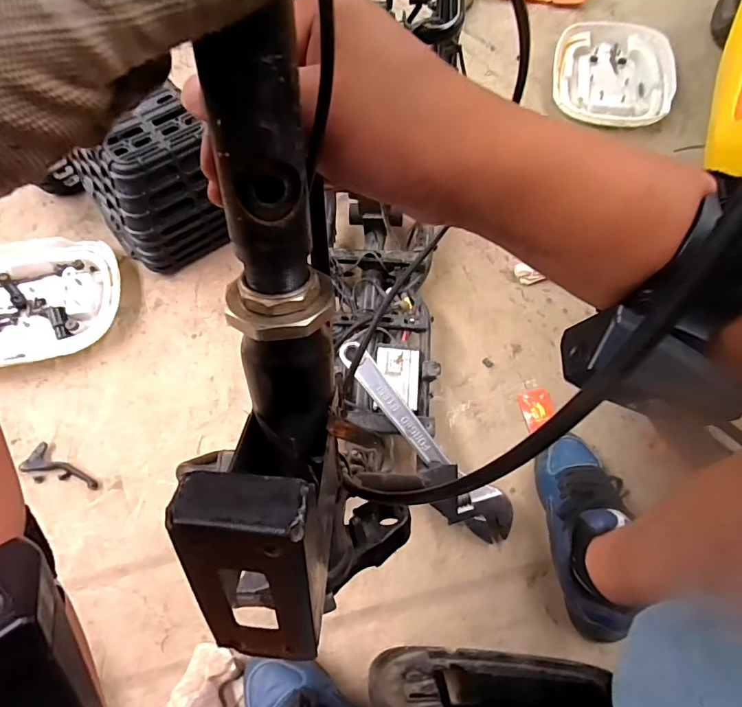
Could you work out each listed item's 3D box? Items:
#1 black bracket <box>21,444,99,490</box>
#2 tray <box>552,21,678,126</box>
[{"bbox_3d":[-0.516,0.200,0.757,0.130,0.019,0.051,28,68,14],"label":"black bracket"},{"bbox_3d":[0.598,-0.712,1.139,0.276,0.060,0.367,9,65,6],"label":"tray"}]

